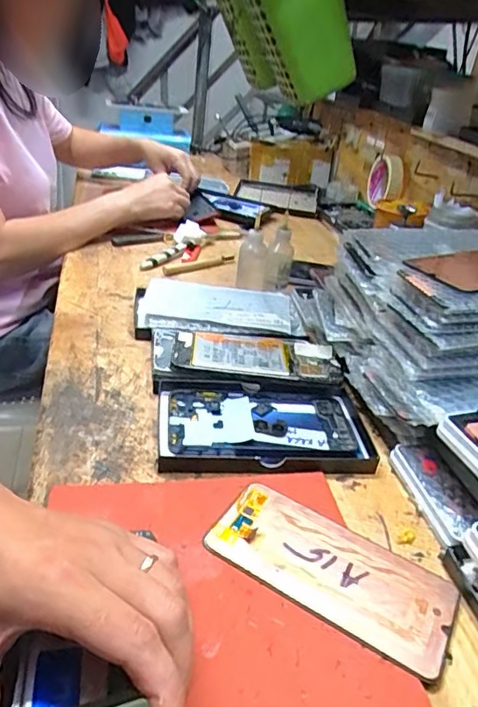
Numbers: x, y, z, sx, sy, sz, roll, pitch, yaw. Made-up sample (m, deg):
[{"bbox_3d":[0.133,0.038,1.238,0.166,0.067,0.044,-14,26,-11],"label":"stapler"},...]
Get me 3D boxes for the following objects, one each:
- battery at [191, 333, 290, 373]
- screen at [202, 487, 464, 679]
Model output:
[{"bbox_3d":[0.002,-0.002,0.504,0.094,0.004,0.059,5,32,-2],"label":"battery"},{"bbox_3d":[0.057,0.134,0.325,0.149,0.004,0.073,21,35,21],"label":"screen"}]

